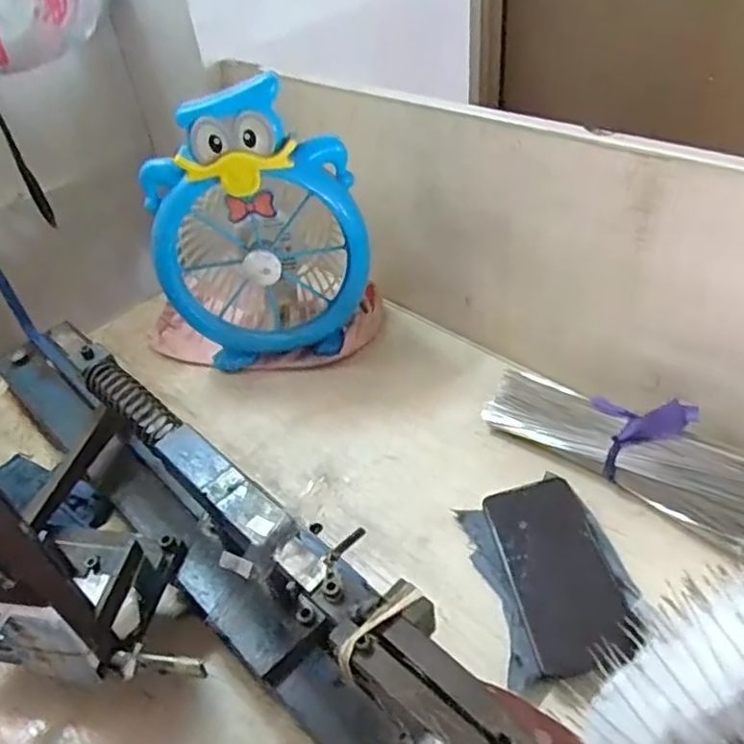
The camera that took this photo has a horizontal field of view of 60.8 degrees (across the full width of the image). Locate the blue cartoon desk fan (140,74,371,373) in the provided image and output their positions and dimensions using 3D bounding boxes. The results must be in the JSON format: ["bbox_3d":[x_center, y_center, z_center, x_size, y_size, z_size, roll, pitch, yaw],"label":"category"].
[{"bbox_3d":[-0.118,-0.160,0.702,0.208,0.299,0.134,-6,42,2],"label":"blue cartoon desk fan"}]

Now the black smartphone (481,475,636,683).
[{"bbox_3d":[0.149,0.157,0.508,0.079,0.013,0.155,-19,45,6],"label":"black smartphone"}]

